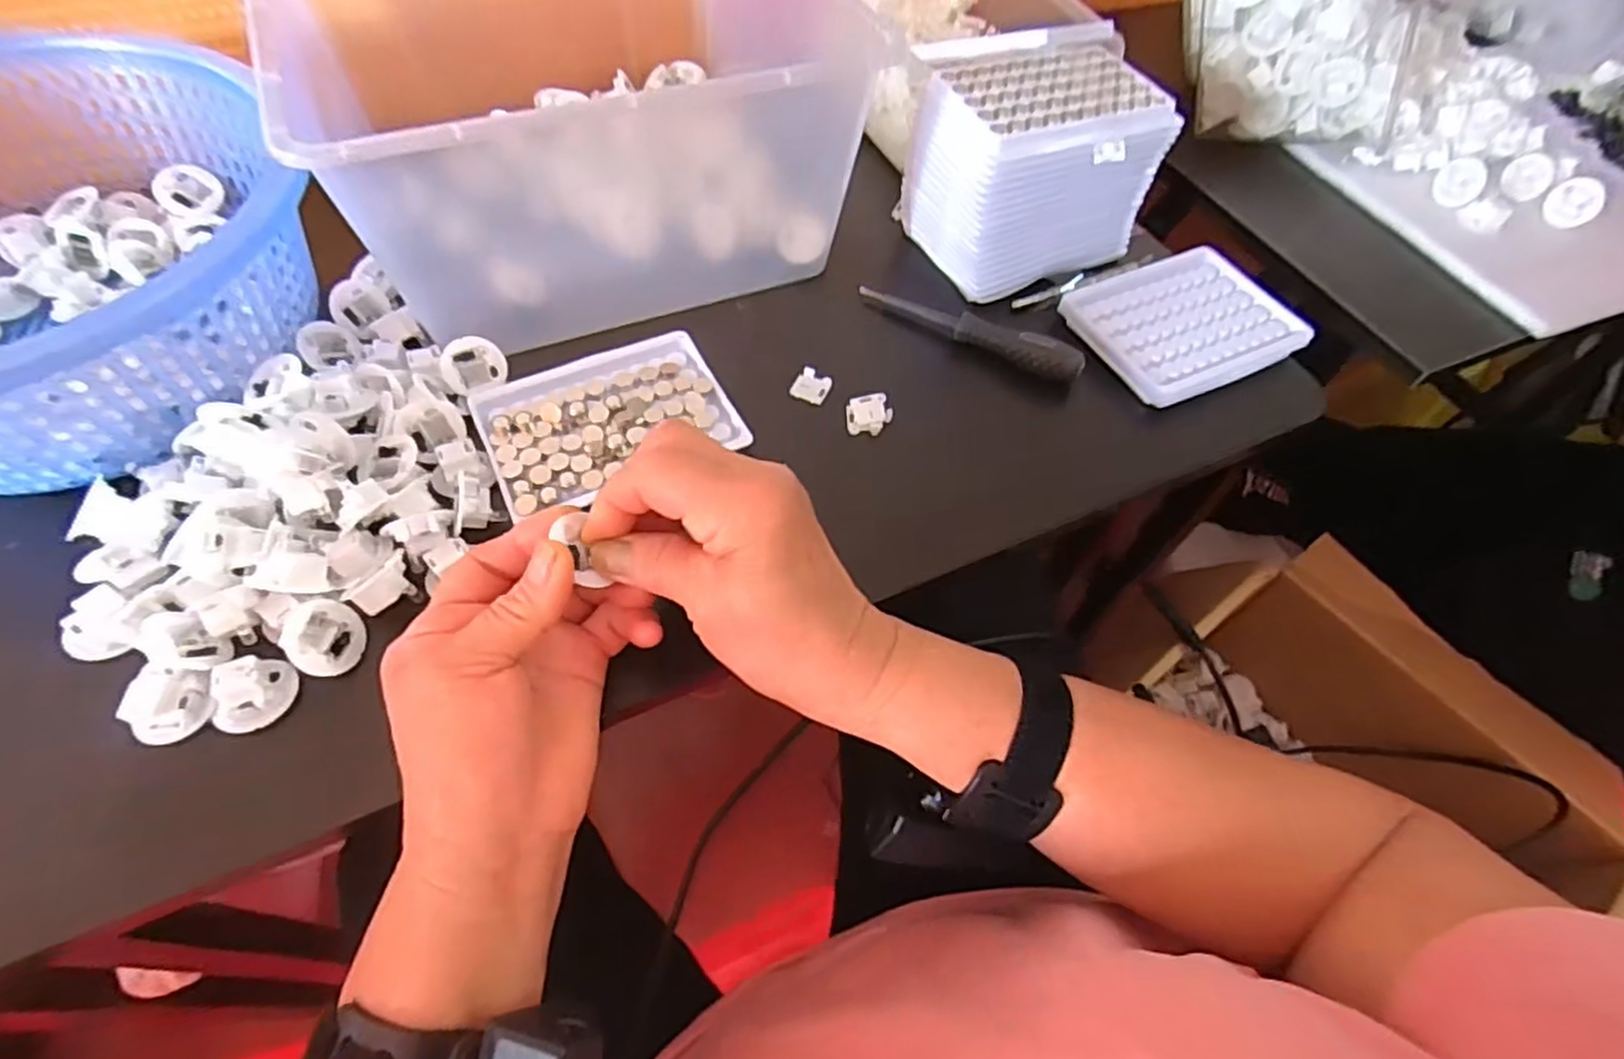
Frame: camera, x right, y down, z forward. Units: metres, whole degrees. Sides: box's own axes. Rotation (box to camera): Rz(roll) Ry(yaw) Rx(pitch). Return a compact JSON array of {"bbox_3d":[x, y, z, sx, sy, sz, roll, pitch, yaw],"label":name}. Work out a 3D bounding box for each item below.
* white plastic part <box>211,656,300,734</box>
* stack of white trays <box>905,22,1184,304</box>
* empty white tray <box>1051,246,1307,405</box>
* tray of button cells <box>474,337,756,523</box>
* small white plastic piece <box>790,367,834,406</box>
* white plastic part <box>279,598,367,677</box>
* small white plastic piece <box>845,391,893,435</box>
[{"bbox_3d":[-0.237,0.069,0.310,0.027,0.016,0.029,1,57,-3],"label":"white plastic part"},{"bbox_3d":[0.140,-0.230,0.477,0.129,0.112,0.103,-17,60,-15],"label":"stack of white trays"},{"bbox_3d":[0.236,-0.132,0.467,0.134,0.011,0.104,-20,61,-16],"label":"empty white tray"},{"bbox_3d":[-0.111,-0.063,0.402,0.128,0.010,0.099,-22,61,-17],"label":"tray of button cells"},{"bbox_3d":[0.000,-0.084,0.433,0.022,0.006,0.022,21,58,9],"label":"small white plastic piece"},{"bbox_3d":[-0.213,0.047,0.321,0.007,0.033,0.032,-18,29,31],"label":"white plastic part"},{"bbox_3d":[0.033,-0.067,0.422,0.025,0.009,0.024,-4,57,-6],"label":"small white plastic piece"}]

